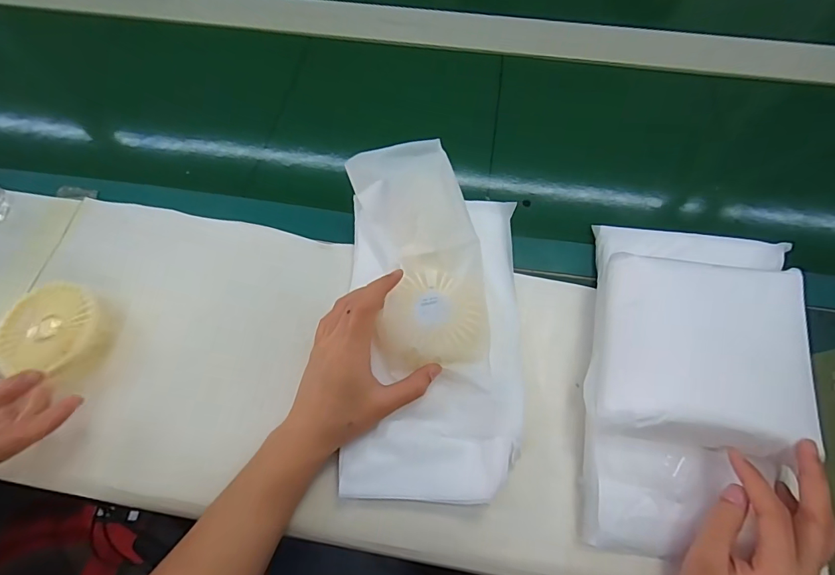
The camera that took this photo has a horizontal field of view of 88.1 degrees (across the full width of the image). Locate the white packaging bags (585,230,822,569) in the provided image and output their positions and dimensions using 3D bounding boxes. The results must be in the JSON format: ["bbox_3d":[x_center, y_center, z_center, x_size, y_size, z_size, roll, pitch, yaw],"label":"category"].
[{"bbox_3d":[0.214,0.072,0.340,0.148,0.070,0.256,15,67,7],"label":"white packaging bags"}]

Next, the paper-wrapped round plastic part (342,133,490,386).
[{"bbox_3d":[0.005,-0.023,0.378,0.099,0.028,0.215,-10,74,-5],"label":"paper-wrapped round plastic part"}]

